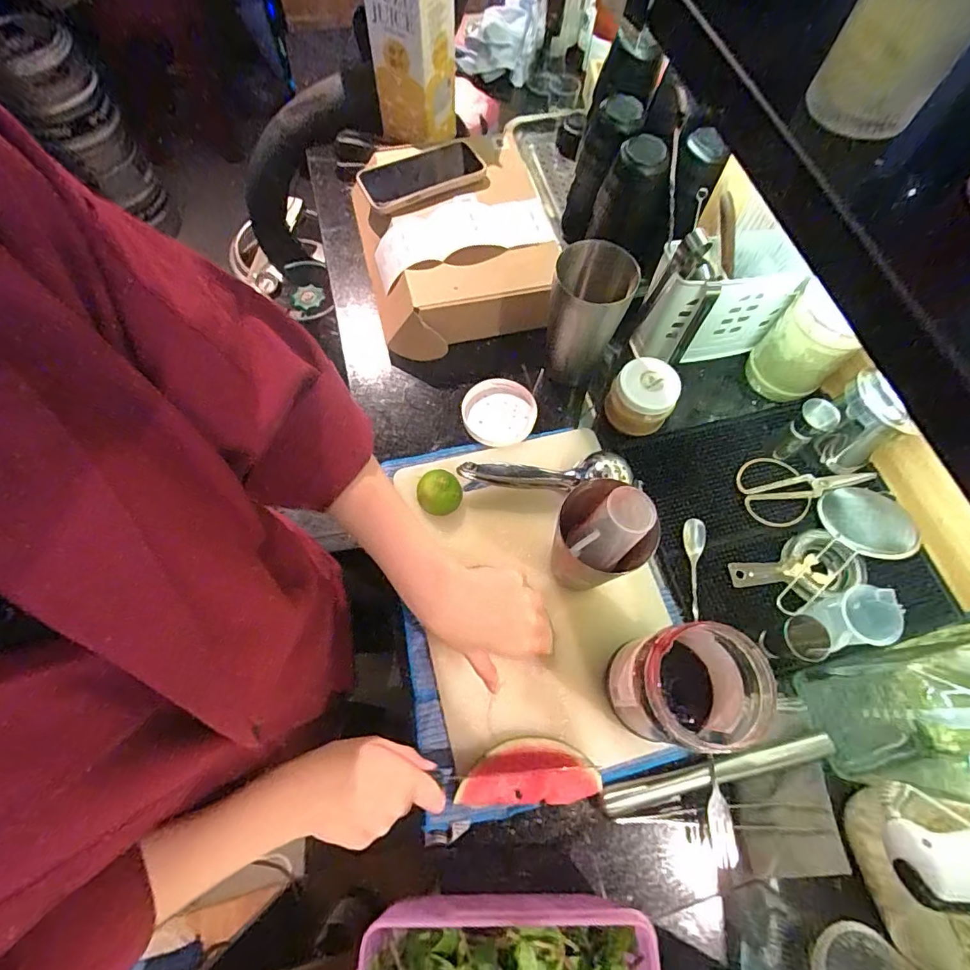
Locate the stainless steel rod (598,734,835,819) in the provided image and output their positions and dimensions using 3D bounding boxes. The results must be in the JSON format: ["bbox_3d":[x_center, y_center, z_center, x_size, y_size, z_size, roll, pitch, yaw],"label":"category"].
[{"bbox_3d":[0.211,0.265,0.457,0.217,0.024,0.022,-12,67,-7],"label":"stainless steel rod"}]

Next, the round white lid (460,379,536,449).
[{"bbox_3d":[0.016,-0.089,0.624,0.090,0.016,0.088,1,66,-2],"label":"round white lid"}]

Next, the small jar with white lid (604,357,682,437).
[{"bbox_3d":[0.187,-0.105,0.595,0.072,0.071,0.068,1,66,-2],"label":"small jar with white lid"}]

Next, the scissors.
[{"bbox_3d":[0.375,-0.008,0.591,0.152,0.014,0.083,-21,69,-11],"label":"scissors"}]

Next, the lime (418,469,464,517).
[{"bbox_3d":[-0.050,0.011,0.552,0.047,0.045,0.045,1,66,-2],"label":"lime"}]

